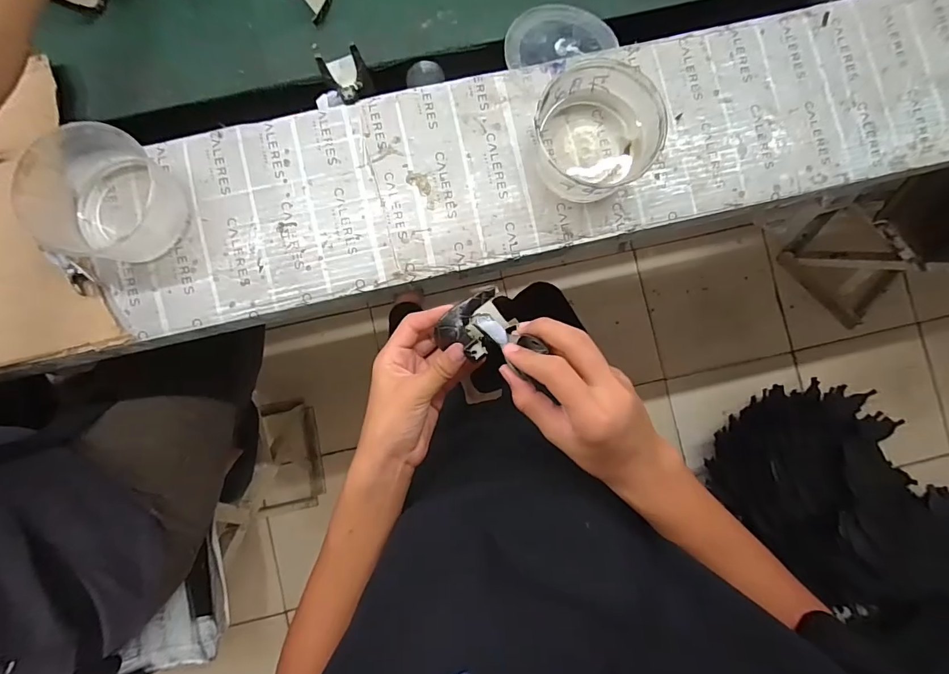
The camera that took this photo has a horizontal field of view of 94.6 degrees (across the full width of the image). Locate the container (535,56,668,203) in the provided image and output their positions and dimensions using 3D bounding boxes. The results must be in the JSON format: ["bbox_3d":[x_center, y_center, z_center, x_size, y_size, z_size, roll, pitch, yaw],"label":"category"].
[{"bbox_3d":[0.118,-0.194,0.422,0.106,0.064,0.110,0,87,-2],"label":"container"}]

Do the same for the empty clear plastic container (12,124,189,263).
[{"bbox_3d":[-0.343,-0.131,0.409,0.113,0.063,0.110,0,87,-2],"label":"empty clear plastic container"}]

